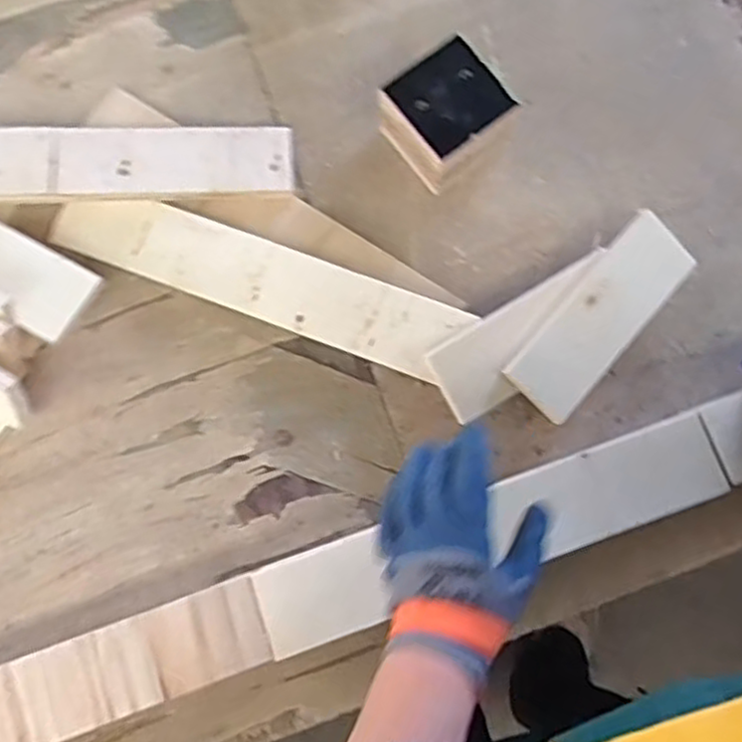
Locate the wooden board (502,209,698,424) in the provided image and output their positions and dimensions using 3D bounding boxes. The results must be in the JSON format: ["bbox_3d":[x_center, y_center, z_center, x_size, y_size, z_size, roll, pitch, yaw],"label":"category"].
[{"bbox_3d":[0.210,-0.050,0.648,0.074,0.015,0.200,43,83,-7],"label":"wooden board"}]

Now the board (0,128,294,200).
[{"bbox_3d":[-0.279,-0.193,0.665,0.402,0.012,0.067,-2,82,-7],"label":"board"}]

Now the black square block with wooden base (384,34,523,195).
[{"bbox_3d":[0.069,-0.237,0.669,0.097,0.072,0.096,-35,82,-5],"label":"black square block with wooden base"}]

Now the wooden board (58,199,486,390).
[{"bbox_3d":[-0.104,-0.090,0.661,0.378,0.014,0.071,20,77,4],"label":"wooden board"}]

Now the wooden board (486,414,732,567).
[{"bbox_3d":[0.200,0.099,0.601,0.196,0.014,0.071,-19,77,-6],"label":"wooden board"}]

